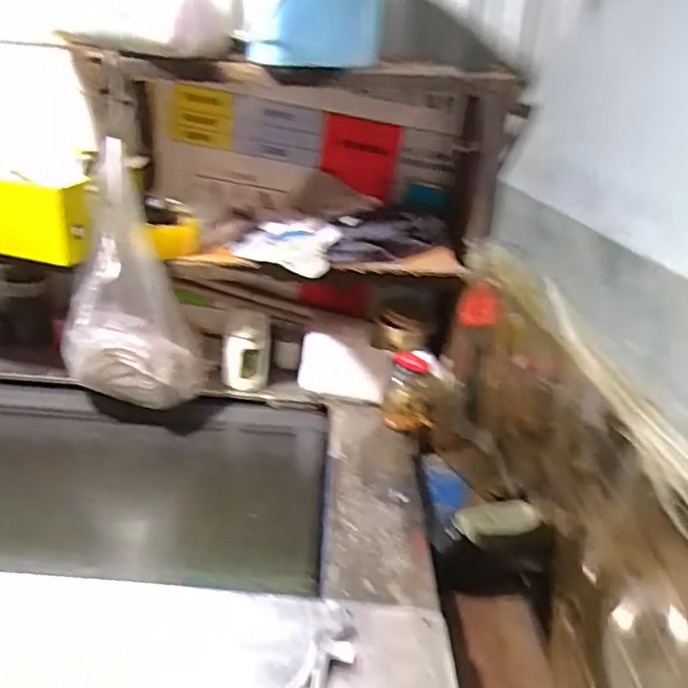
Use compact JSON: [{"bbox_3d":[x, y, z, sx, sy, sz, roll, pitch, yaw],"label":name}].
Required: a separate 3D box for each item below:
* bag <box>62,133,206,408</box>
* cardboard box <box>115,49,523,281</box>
[{"bbox_3d":[-0.326,-0.072,0.884,0.192,0.359,0.138,-6,26,-25],"label":"bag"},{"bbox_3d":[-0.042,-0.292,0.962,0.584,0.288,0.334,4,24,-4],"label":"cardboard box"}]

